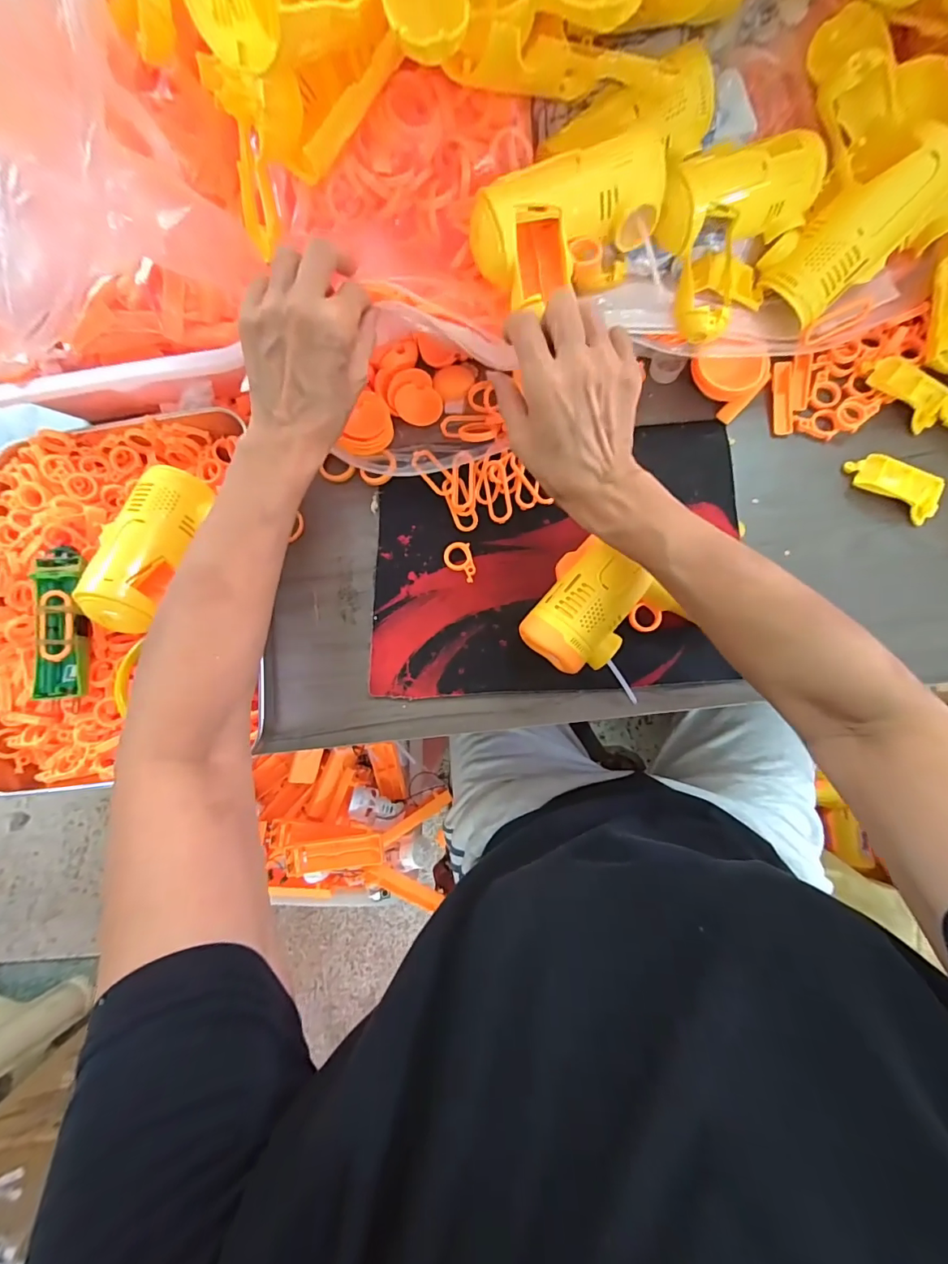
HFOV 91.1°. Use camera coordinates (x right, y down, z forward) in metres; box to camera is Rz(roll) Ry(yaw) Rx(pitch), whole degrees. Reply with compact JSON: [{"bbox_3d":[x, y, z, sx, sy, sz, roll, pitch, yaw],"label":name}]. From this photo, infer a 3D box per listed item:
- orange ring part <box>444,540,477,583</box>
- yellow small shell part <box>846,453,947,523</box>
[{"bbox_3d":[-0.012,-0.061,0.414,0.025,0.005,0.039,-14,81,3],"label":"orange ring part"},{"bbox_3d":[0.351,-0.124,0.387,0.074,0.011,0.036,36,87,9],"label":"yellow small shell part"}]

